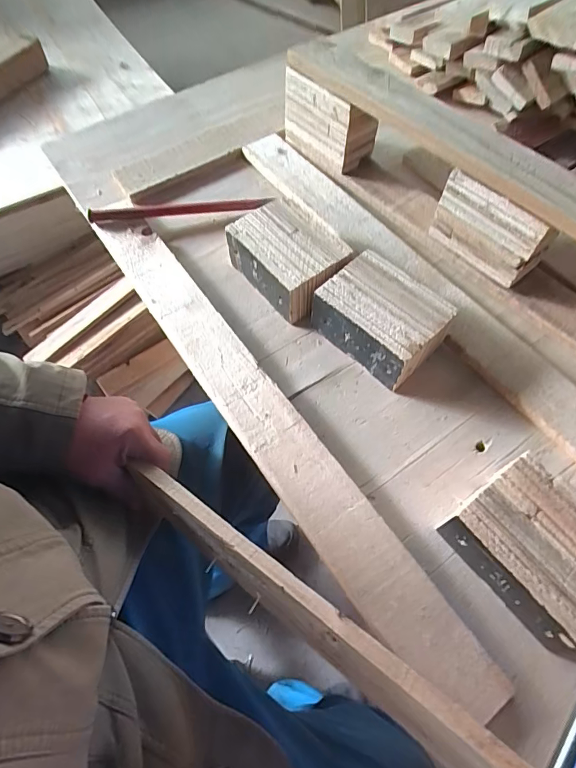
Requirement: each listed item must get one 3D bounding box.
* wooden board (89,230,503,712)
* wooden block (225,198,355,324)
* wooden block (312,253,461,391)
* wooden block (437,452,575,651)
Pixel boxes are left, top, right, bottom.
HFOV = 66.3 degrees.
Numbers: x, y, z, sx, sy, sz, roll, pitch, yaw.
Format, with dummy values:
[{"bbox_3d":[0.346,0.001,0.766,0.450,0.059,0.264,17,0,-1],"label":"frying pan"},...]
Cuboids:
[{"bbox_3d":[-0.039,0.020,0.443,0.065,0.026,0.612,-32,67,-14],"label":"wooden board"},{"bbox_3d":[0.000,-0.146,0.506,0.089,0.061,0.129,-35,68,-18],"label":"wooden block"},{"bbox_3d":[0.099,-0.071,0.467,0.124,0.057,0.095,41,68,19],"label":"wooden block"},{"bbox_3d":[0.202,0.131,0.358,0.096,0.063,0.119,-34,67,-17],"label":"wooden block"}]

